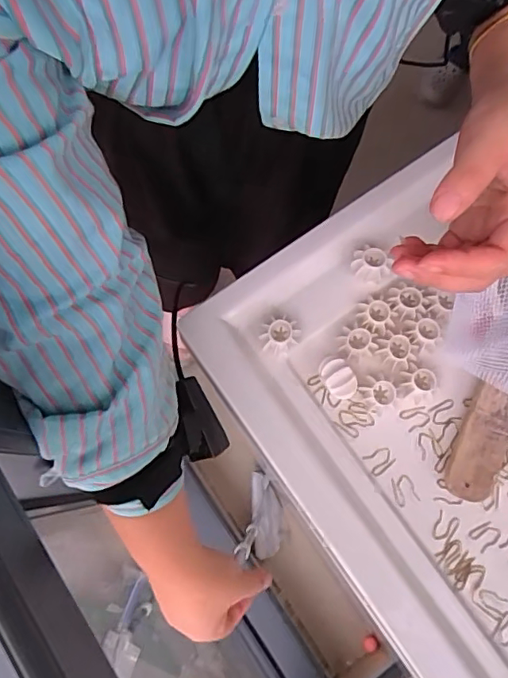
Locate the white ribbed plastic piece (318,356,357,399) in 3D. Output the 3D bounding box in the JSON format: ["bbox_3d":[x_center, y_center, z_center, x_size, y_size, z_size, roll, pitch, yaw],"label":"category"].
[{"bbox_3d":[0.068,0.034,0.445,0.024,0.029,0.036,-31,77,-7],"label":"white ribbed plastic piece"}]

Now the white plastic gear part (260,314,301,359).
[{"bbox_3d":[0.022,-0.003,0.453,0.032,0.020,0.030,14,76,4],"label":"white plastic gear part"}]

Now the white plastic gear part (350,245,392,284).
[{"bbox_3d":[0.103,-0.065,0.468,0.035,0.019,0.030,38,79,10],"label":"white plastic gear part"}]

